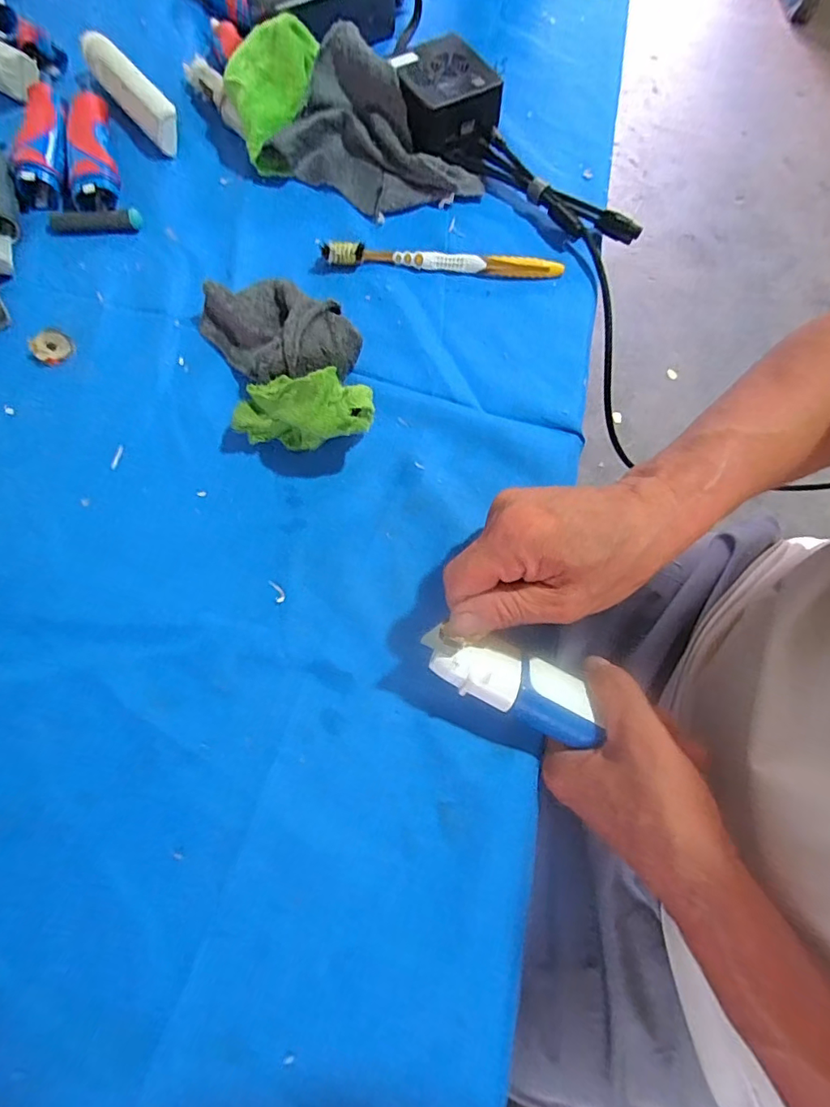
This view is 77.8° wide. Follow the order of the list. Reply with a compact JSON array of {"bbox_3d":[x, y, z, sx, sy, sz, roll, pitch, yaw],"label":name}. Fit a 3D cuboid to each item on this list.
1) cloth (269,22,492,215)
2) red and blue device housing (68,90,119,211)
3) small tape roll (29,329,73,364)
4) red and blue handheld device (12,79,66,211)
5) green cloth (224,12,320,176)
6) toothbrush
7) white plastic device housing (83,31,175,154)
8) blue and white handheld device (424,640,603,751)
[{"bbox_3d":[-0.020,-0.336,0.414,0.153,0.055,0.103,26,72,8],"label":"cloth"},{"bbox_3d":[-0.266,-0.333,0.424,0.037,0.023,0.125,-14,72,-6],"label":"red and blue device housing"},{"bbox_3d":[-0.263,-0.150,0.369,0.027,0.007,0.025,0,71,-1],"label":"small tape roll"},{"bbox_3d":[-0.310,-0.347,0.428,0.032,0.027,0.134,-9,71,-4],"label":"red and blue handheld device"},{"bbox_3d":[-0.119,-0.380,0.422,0.066,0.032,0.121,9,89,2],"label":"green cloth"},{"bbox_3d":[0.022,-0.229,0.399,0.183,0.018,0.016,3,71,0],"label":"toothbrush"},{"bbox_3d":[-0.247,-0.401,0.446,0.028,0.031,0.148,-36,75,-13],"label":"white plastic device housing"},{"bbox_3d":[0.055,0.070,0.275,0.090,0.017,0.033,24,72,4],"label":"blue and white handheld device"}]

